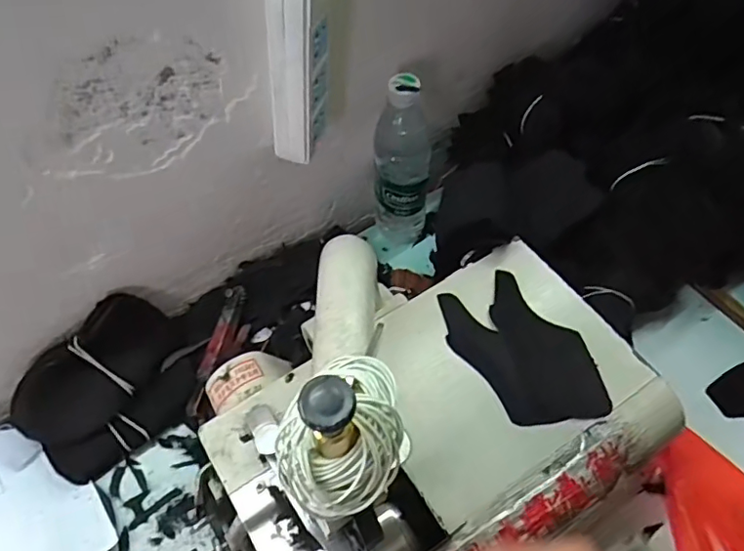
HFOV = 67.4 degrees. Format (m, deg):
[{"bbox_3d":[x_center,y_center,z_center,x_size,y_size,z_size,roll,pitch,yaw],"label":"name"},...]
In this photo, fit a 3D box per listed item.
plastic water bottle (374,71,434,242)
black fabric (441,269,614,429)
[{"bbox_3d":[0.035,-0.122,0.637,0.068,0.228,0.062,6,59,3],"label":"plastic water bottle"},{"bbox_3d":[0.129,0.065,0.479,0.092,0.009,0.149,-30,64,-18],"label":"black fabric"}]

